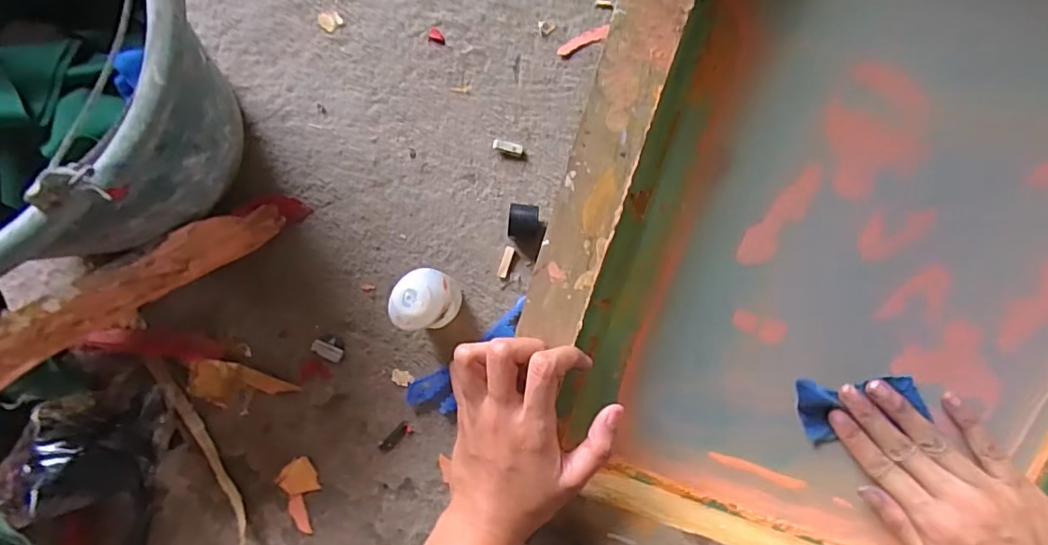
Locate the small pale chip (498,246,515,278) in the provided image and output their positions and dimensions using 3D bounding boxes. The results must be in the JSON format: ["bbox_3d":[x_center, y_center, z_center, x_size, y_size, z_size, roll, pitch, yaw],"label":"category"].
[{"bbox_3d":[-0.013,-0.007,0.396,0.007,0.004,0.023,20,85,5],"label":"small pale chip"}]

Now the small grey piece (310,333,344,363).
[{"bbox_3d":[-0.143,0.054,0.399,0.023,0.005,0.017,23,85,5],"label":"small grey piece"}]

